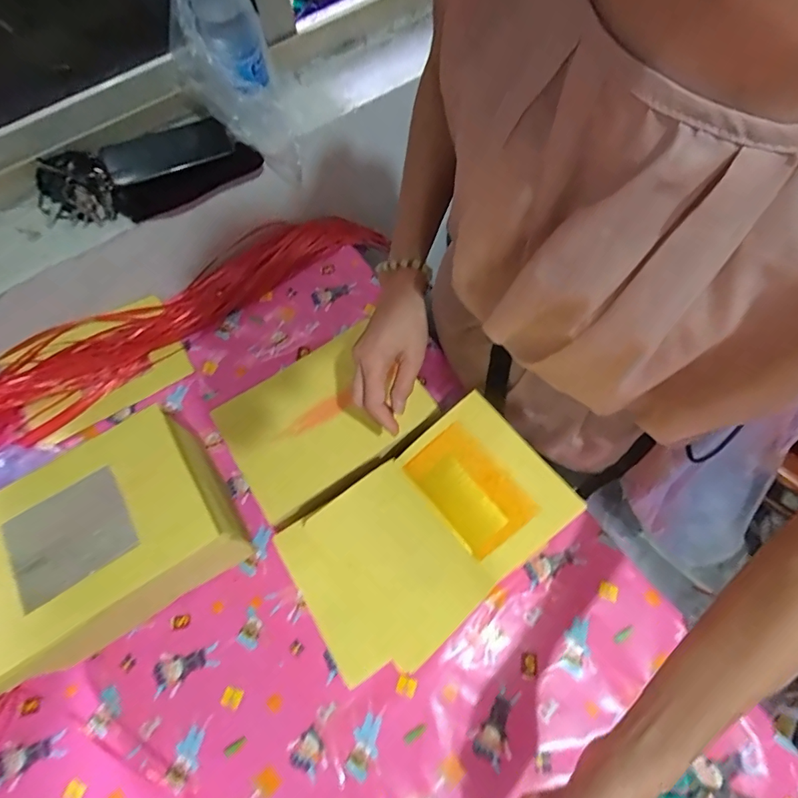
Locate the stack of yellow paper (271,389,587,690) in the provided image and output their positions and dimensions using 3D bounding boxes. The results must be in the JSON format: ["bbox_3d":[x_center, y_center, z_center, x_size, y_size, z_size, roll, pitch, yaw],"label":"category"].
[{"bbox_3d":[0.028,0.130,0.445,0.262,0.038,0.165,-34,69,-11],"label":"stack of yellow paper"}]

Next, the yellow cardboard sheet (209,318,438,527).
[{"bbox_3d":[-0.089,0.017,0.546,0.228,0.022,0.158,-32,80,-21],"label":"yellow cardboard sheet"}]

